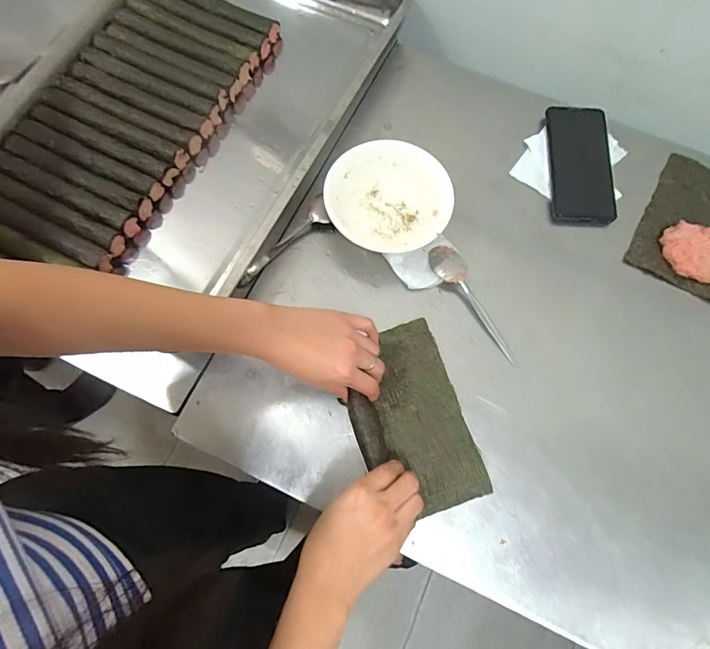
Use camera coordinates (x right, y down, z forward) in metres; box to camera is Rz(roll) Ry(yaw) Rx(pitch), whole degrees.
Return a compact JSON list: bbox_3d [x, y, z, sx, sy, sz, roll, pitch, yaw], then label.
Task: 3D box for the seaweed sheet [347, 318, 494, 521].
[{"bbox_3d":[0.057,0.097,0.433,0.114,0.030,0.191,-18,76,-6],"label":"seaweed sheet"}]

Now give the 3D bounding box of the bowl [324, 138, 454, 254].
[{"bbox_3d":[0.042,-0.148,0.497,0.139,0.040,0.140,0,74,-1],"label":"bowl"}]

